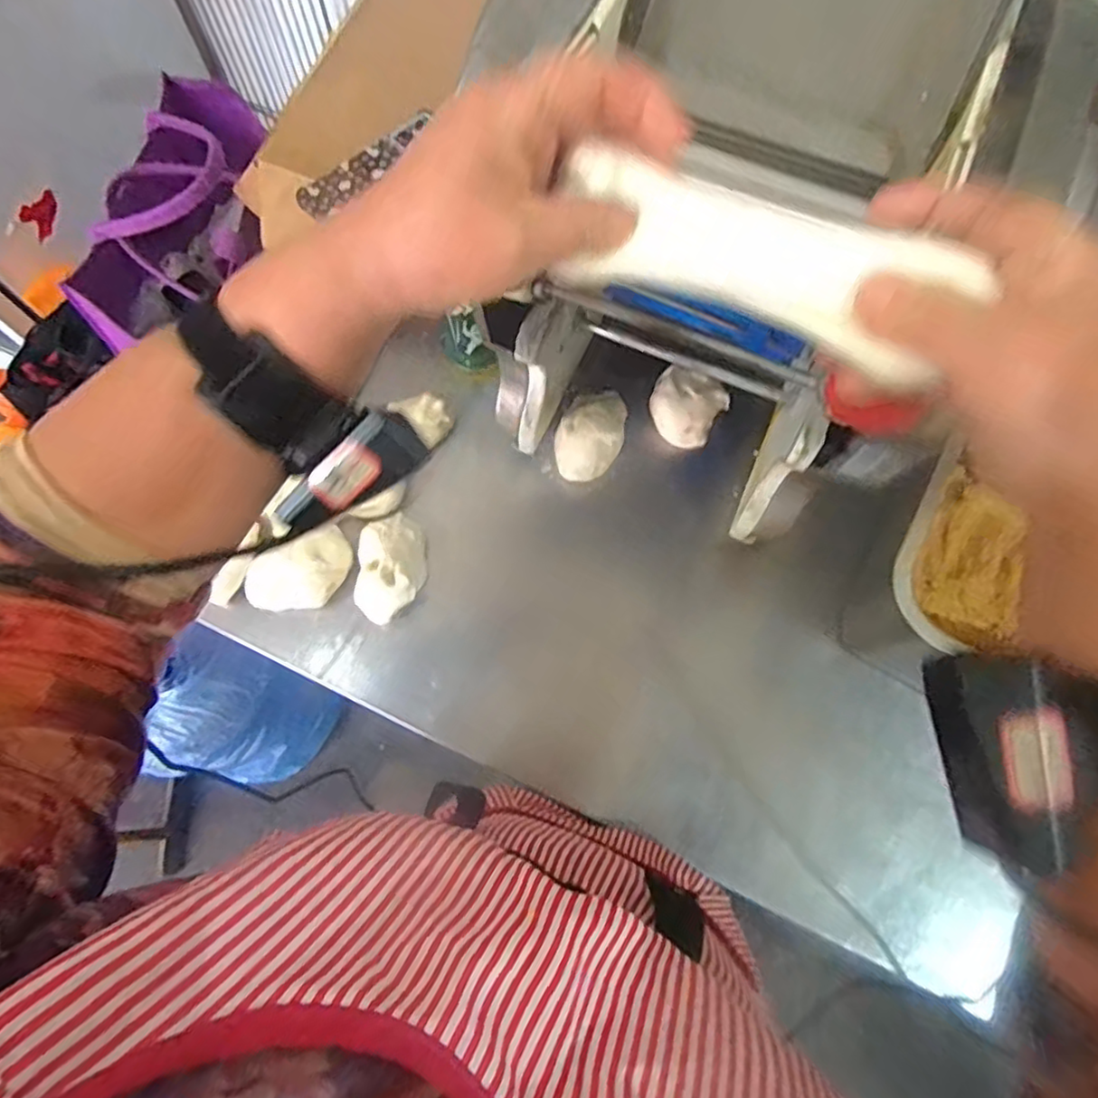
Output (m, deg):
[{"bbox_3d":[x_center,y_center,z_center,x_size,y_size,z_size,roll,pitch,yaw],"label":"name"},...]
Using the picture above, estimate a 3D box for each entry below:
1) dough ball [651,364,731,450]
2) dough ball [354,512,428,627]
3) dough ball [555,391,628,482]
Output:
[{"bbox_3d":[0.135,-0.141,0.633,0.069,0.042,0.063,0,71,-1],"label":"dough ball"},{"bbox_3d":[-0.141,0.016,0.579,0.056,0.056,0.099,-1,71,-1],"label":"dough ball"},{"bbox_3d":[0.041,-0.108,0.625,0.059,0.054,0.099,23,72,7],"label":"dough ball"}]

